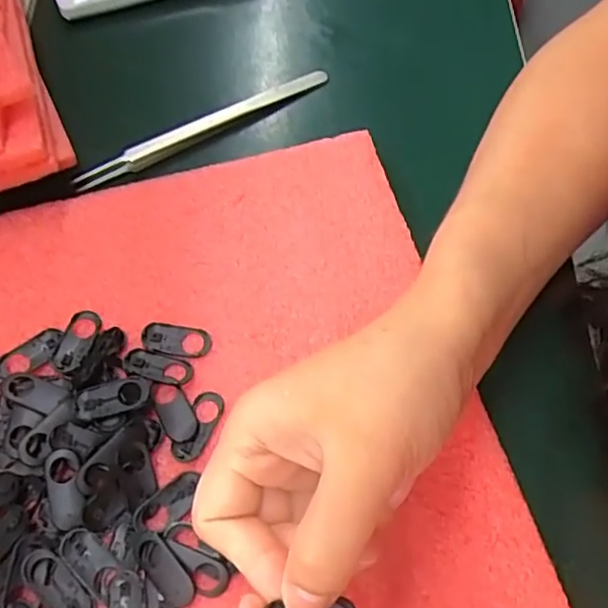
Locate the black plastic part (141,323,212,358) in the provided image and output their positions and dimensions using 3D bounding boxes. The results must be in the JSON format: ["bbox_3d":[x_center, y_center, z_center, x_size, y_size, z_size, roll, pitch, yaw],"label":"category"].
[{"bbox_3d":[-0.058,0.016,0.293,0.031,0.004,0.014,6,64,5],"label":"black plastic part"}]

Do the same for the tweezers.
[{"bbox_3d":[-0.054,-0.099,0.355,0.152,0.004,0.010,-30,66,-12],"label":"tweezers"}]

